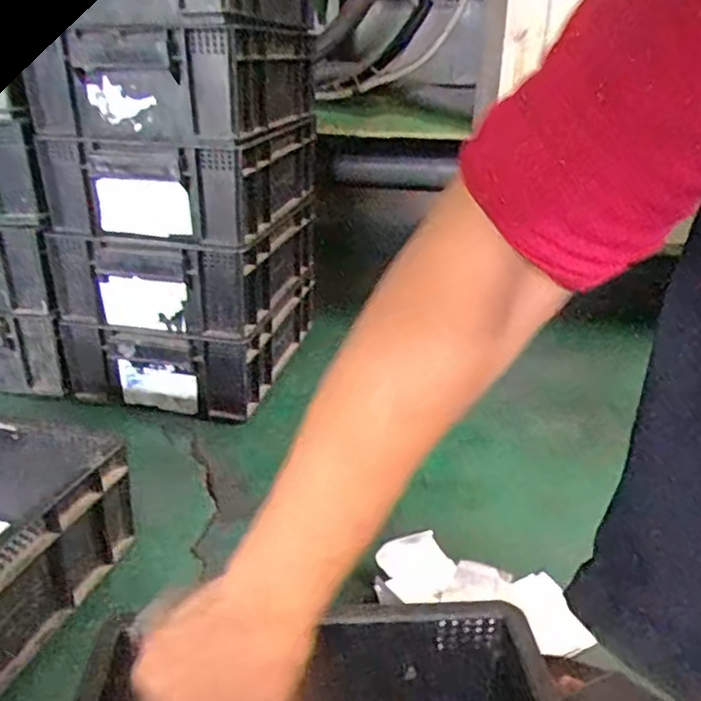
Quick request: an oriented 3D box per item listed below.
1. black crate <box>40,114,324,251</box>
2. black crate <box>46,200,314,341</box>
[{"bbox_3d":[-0.190,-0.220,0.827,0.228,0.110,0.297,8,25,16],"label":"black crate"},{"bbox_3d":[-0.202,-0.126,0.883,0.231,0.114,0.316,6,24,12],"label":"black crate"}]

